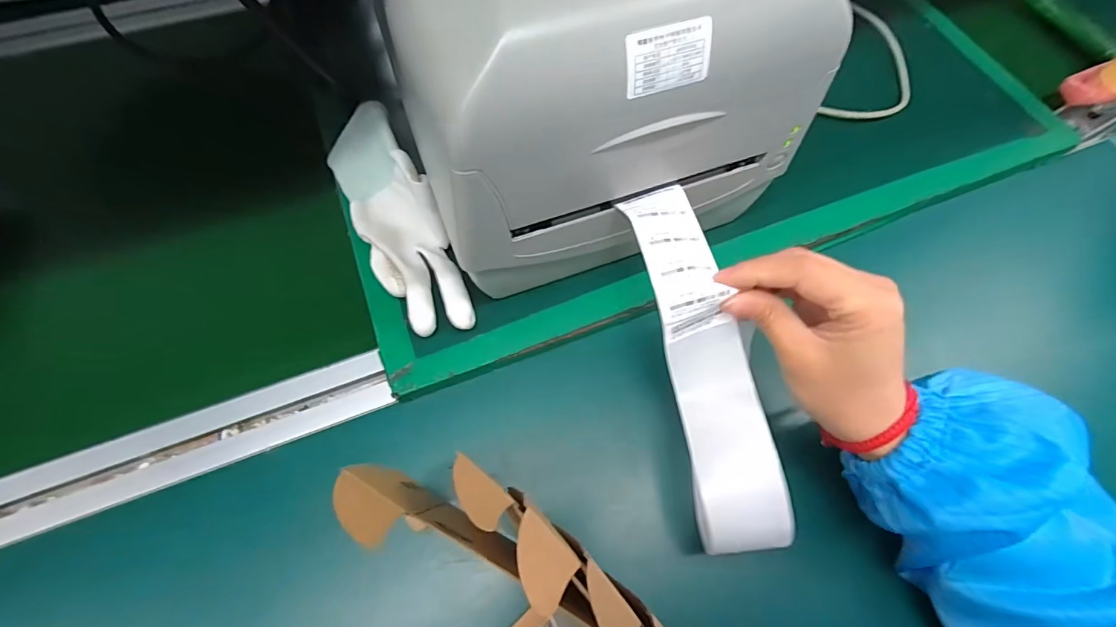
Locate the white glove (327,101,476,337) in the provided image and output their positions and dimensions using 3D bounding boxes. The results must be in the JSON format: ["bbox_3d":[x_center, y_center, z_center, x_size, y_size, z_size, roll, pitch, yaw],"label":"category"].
[{"bbox_3d":[-0.110,-0.063,0.325,0.055,0.040,0.170,-25,70,-13],"label":"white glove"}]

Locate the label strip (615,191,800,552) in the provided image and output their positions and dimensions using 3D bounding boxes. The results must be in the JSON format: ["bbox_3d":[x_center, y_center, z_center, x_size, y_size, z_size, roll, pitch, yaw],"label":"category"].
[{"bbox_3d":[0.080,0.028,0.256,0.048,0.032,0.196,-16,91,-10],"label":"label strip"}]

